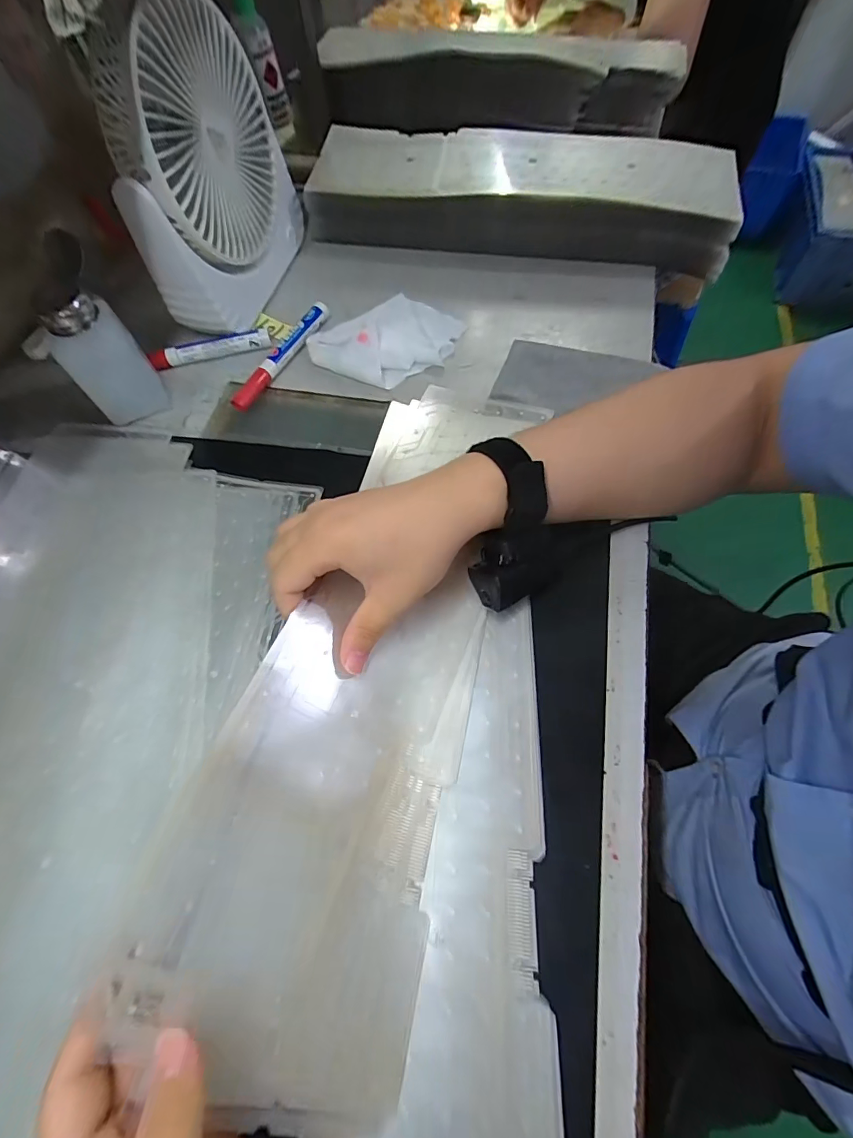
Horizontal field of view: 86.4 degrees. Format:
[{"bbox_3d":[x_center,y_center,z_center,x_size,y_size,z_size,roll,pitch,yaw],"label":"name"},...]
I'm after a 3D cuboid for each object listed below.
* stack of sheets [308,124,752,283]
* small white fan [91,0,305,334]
[{"bbox_3d":[0.090,-0.386,0.472,0.419,0.066,0.125,10,65,6],"label":"stack of sheets"},{"bbox_3d":[-0.190,-0.338,0.396,0.071,0.197,0.187,9,65,6],"label":"small white fan"}]

